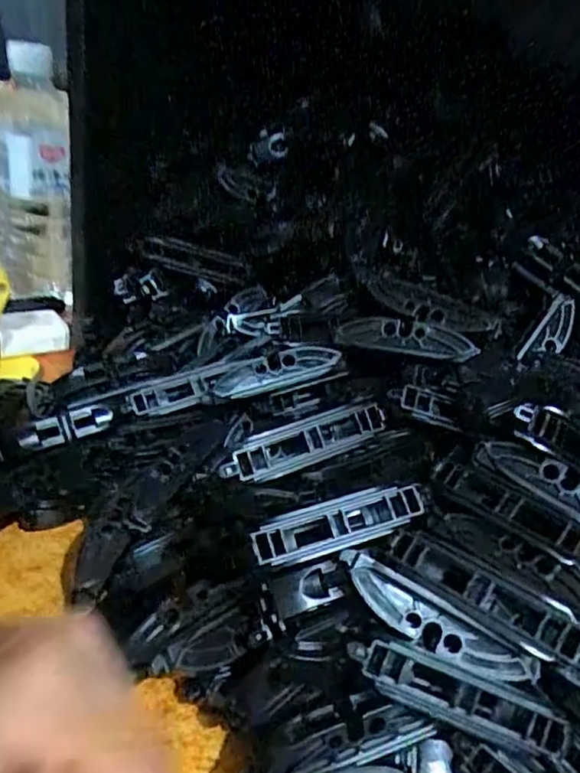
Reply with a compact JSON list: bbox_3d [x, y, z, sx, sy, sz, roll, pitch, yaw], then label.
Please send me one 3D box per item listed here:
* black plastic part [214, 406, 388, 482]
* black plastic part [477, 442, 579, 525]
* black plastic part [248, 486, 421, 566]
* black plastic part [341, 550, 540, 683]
[{"bbox_3d":[0.007,0.024,0.266,0.078,0.016,0.013,-10,36,-30],"label":"black plastic part"},{"bbox_3d":[0.119,0.046,0.256,0.080,0.009,0.020,35,80,28],"label":"black plastic part"},{"bbox_3d":[0.021,0.055,0.246,0.074,0.010,0.017,-5,34,-25],"label":"black plastic part"},{"bbox_3d":[0.055,0.089,0.229,0.079,0.020,0.013,23,33,20],"label":"black plastic part"}]

